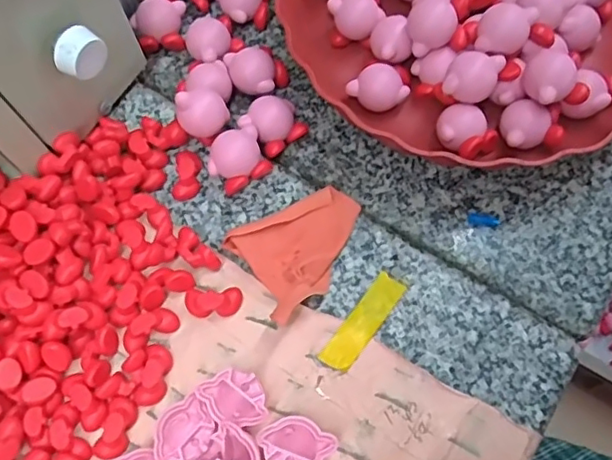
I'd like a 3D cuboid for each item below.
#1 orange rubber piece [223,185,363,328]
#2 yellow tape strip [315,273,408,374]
[{"bbox_3d":[0.001,0.007,0.333,0.075,0.023,0.061,-31,75,-12],"label":"orange rubber piece"},{"bbox_3d":[0.032,0.051,0.330,0.017,0.004,0.062,35,68,10],"label":"yellow tape strip"}]

